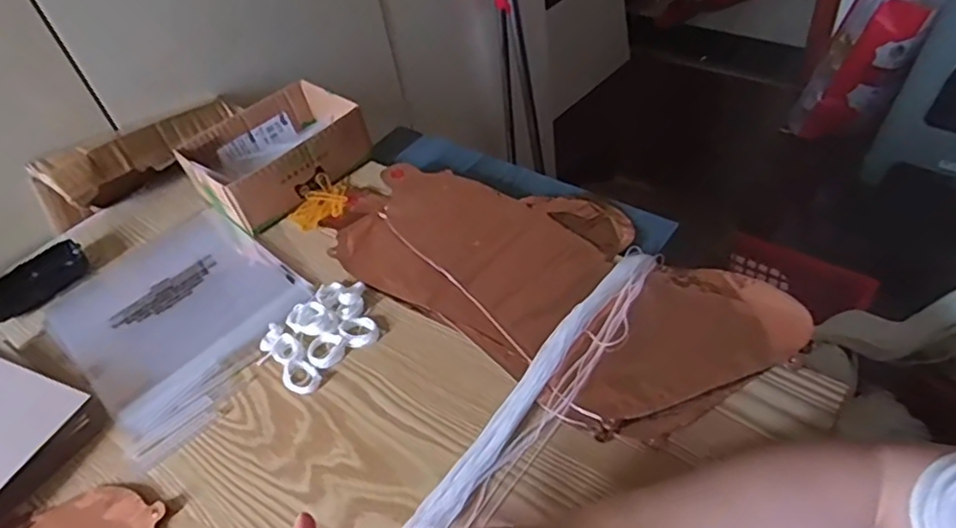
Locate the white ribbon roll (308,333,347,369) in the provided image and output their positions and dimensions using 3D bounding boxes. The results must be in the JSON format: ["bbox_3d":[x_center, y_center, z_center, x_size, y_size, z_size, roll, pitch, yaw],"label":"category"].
[{"bbox_3d":[-0.135,0.077,0.566,0.032,0.006,0.032,-6,46,6],"label":"white ribbon roll"}]

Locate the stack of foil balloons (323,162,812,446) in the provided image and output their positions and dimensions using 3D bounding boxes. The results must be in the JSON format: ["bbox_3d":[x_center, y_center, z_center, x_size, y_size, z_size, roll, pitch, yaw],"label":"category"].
[{"bbox_3d":[0.057,0.000,0.610,0.429,0.016,0.223,30,58,33],"label":"stack of foil balloons"}]

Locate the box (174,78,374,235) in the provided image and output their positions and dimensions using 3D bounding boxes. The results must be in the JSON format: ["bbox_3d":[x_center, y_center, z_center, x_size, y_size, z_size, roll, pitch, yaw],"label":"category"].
[{"bbox_3d":[-0.232,-0.128,0.742,0.183,0.066,0.138,-39,51,-26],"label":"box"}]

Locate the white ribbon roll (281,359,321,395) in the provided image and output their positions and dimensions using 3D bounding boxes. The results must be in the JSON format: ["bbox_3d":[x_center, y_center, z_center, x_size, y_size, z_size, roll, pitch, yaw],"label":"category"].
[{"bbox_3d":[-0.154,0.098,0.550,0.028,0.006,0.037,-34,50,-21],"label":"white ribbon roll"}]

